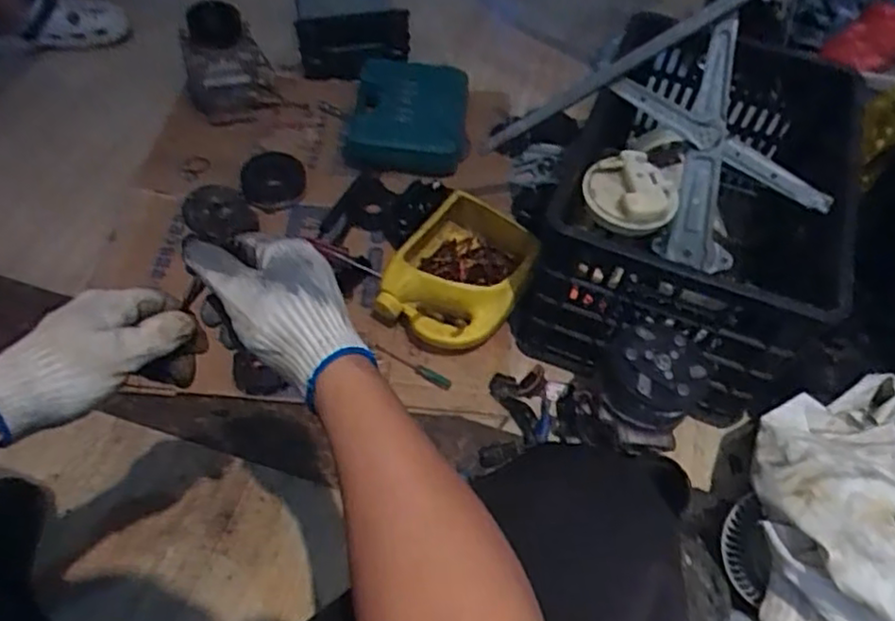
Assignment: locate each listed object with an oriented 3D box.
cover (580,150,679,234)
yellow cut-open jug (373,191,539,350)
[{"bbox_3d":[0.227,-0.146,0.844,0.116,0.049,0.092,25,58,12],"label":"cover"},{"bbox_3d":[0.019,-0.050,0.955,0.171,0.100,0.214,25,58,12],"label":"yellow cut-open jug"}]

